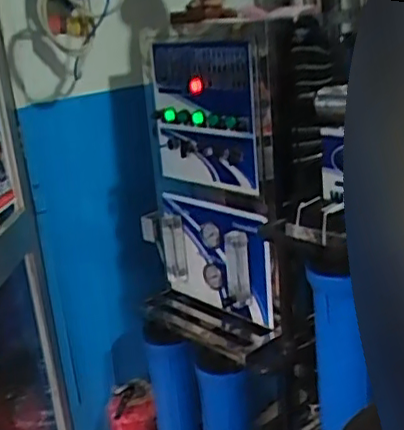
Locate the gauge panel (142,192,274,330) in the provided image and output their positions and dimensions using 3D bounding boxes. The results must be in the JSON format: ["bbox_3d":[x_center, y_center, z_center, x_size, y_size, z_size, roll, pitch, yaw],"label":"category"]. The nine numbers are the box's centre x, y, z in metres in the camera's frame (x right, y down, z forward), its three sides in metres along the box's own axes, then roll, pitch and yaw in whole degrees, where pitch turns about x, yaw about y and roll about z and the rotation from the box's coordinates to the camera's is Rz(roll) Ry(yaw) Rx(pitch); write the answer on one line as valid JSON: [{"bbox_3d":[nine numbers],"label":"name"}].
[{"bbox_3d":[0.010,0.103,1.510,0.062,0.257,0.451,-21,24,-39],"label":"gauge panel"}]

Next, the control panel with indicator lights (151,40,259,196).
[{"bbox_3d":[-0.008,-0.222,1.420,0.332,0.320,0.069,13,22,43],"label":"control panel with indicator lights"}]

